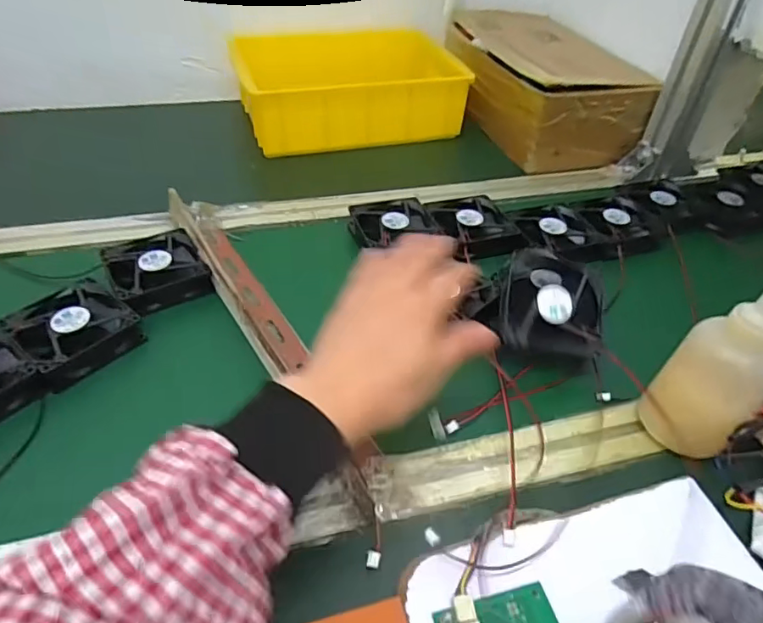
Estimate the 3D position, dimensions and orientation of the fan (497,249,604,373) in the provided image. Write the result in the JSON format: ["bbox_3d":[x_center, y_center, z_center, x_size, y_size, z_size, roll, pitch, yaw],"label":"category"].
[{"bbox_3d":[0.140,-0.002,0.450,0.082,0.019,0.092,13,77,-2],"label":"fan"}]

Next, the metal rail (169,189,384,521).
[{"bbox_3d":[-0.099,0.005,0.455,0.039,0.032,0.379,-19,44,-28],"label":"metal rail"}]

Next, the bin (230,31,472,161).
[{"bbox_3d":[-0.035,-0.309,0.744,0.309,0.093,0.165,-8,40,-17],"label":"bin"}]

